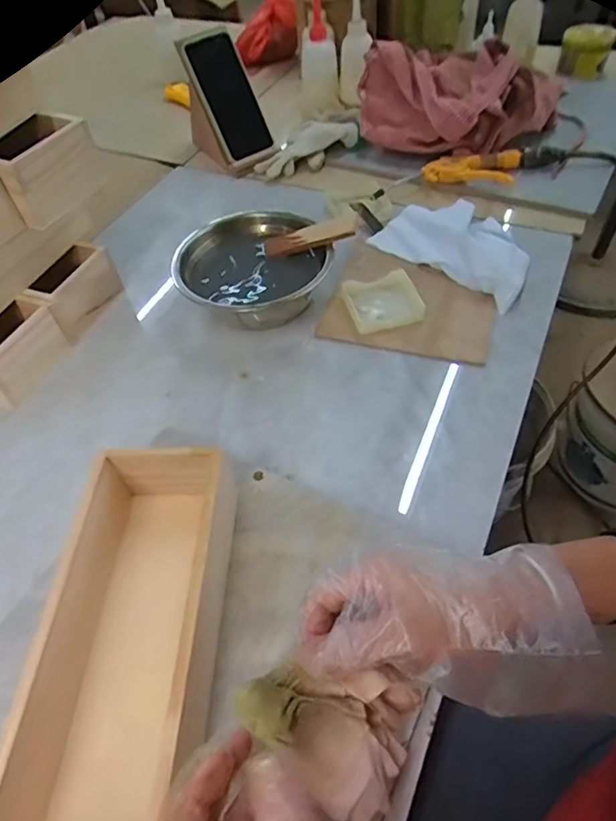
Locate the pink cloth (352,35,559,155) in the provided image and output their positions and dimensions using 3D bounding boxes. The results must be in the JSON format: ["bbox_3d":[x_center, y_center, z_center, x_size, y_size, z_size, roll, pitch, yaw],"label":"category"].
[{"bbox_3d":[0.233,-0.452,0.765,0.305,0.102,0.177,-7,52,0],"label":"pink cloth"}]

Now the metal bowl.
[{"bbox_3d":[-0.060,-0.155,0.595,0.162,0.077,0.162,-2,52,3],"label":"metal bowl"}]

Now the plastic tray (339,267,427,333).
[{"bbox_3d":[0.082,-0.120,0.580,0.079,0.019,0.076,-14,53,-5],"label":"plastic tray"}]

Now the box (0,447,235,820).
[{"bbox_3d":[-0.114,0.154,0.355,0.108,0.078,0.260,0,53,5],"label":"box"}]

